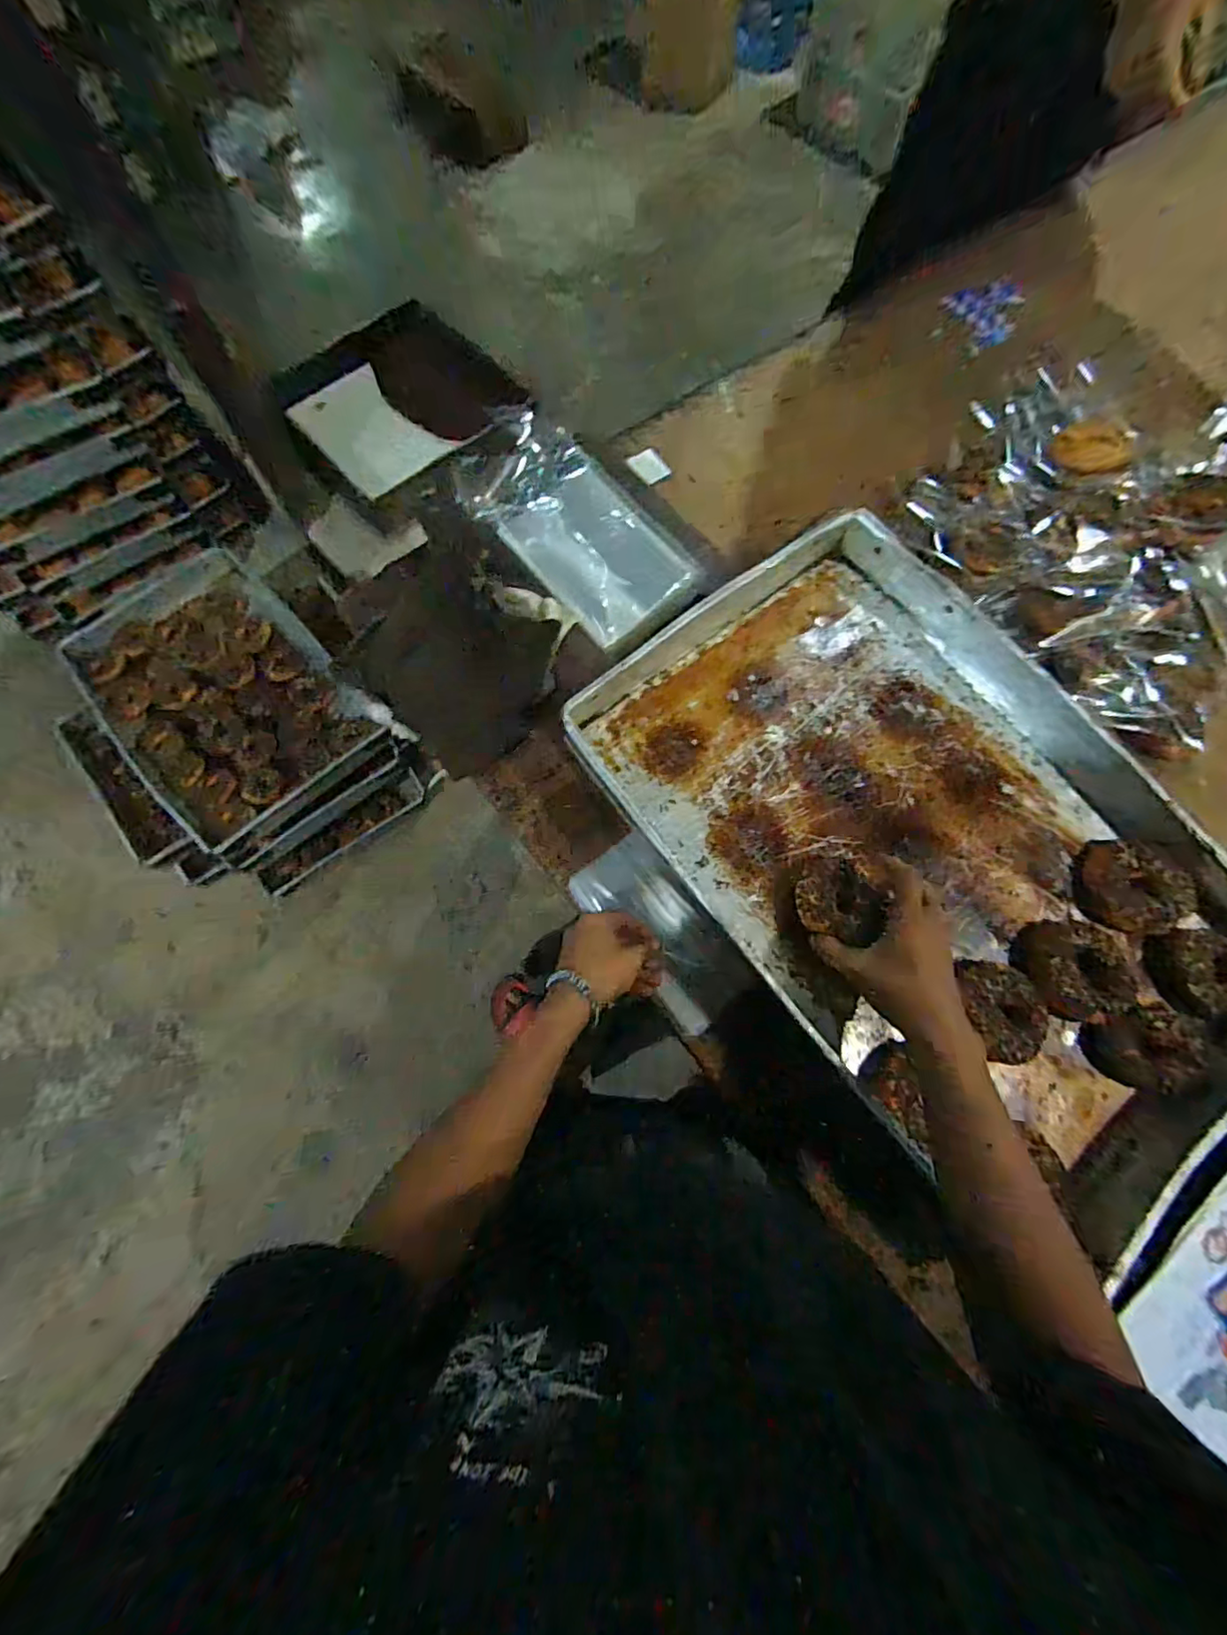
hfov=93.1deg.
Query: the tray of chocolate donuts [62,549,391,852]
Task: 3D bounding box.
[{"bbox_3d":[-0.831,-0.274,1.217,0.648,0.053,0.416,43,76,11],"label":"tray of chocolate donuts"}]

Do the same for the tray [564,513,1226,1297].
[{"bbox_3d":[0.289,0.021,0.550,0.417,0.064,0.650,-37,77,-12],"label":"tray"}]

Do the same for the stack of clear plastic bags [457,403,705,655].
[{"bbox_3d":[-0.043,-0.318,0.636,0.285,0.051,0.141,43,76,11],"label":"stack of clear plastic bags"}]

